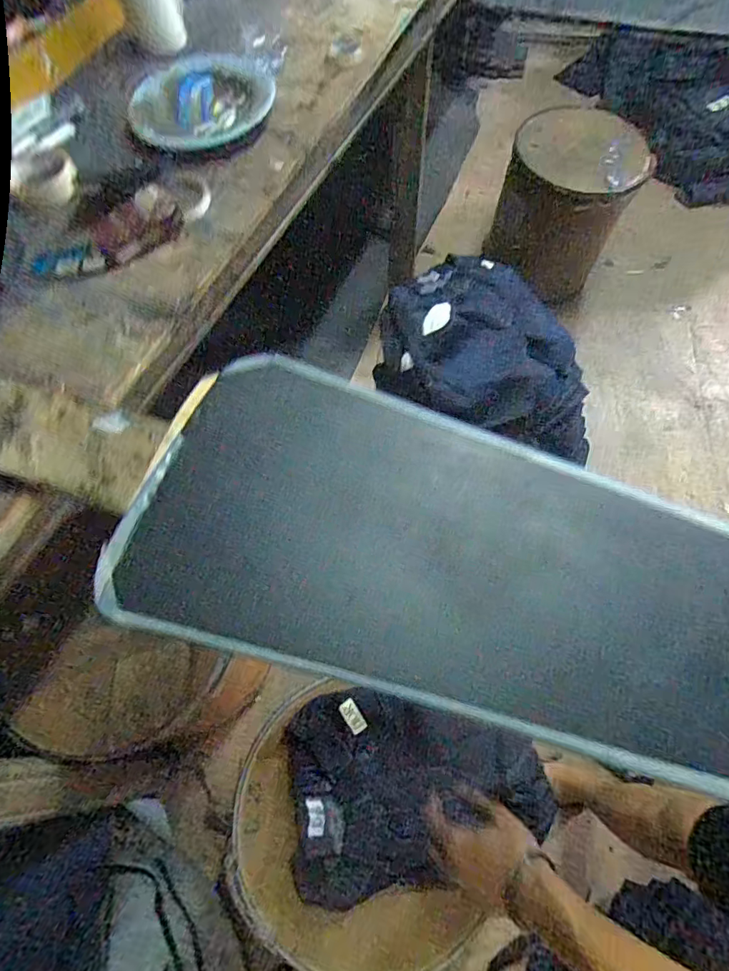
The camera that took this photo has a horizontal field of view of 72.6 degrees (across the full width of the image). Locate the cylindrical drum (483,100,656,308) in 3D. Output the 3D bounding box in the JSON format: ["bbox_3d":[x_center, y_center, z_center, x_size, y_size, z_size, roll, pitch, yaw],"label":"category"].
[{"bbox_3d":[0.585,-0.824,1.460,0.328,0.432,0.306,24,69,11],"label":"cylindrical drum"}]

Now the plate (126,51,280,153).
[{"bbox_3d":[-0.220,-0.535,0.682,0.176,0.031,0.187,0,66,1],"label":"plate"}]

